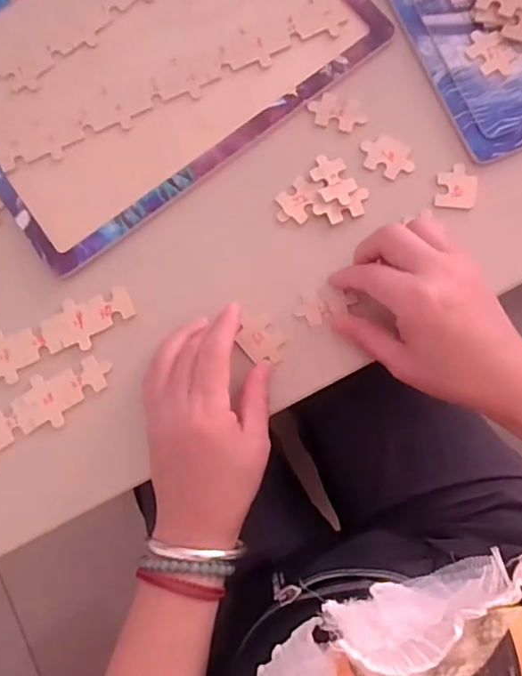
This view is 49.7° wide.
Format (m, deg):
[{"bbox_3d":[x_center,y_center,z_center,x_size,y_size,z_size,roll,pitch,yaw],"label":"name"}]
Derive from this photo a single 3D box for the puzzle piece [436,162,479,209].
[{"bbox_3d":[0.132,-0.102,0.380,0.027,0.004,0.031,4,82,5],"label":"puzzle piece"}]

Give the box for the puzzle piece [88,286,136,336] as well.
[{"bbox_3d":[-0.105,-0.019,0.387,0.033,0.004,0.023,-25,81,0],"label":"puzzle piece"}]

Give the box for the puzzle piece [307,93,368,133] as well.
[{"bbox_3d":[0.053,-0.157,0.392,0.040,0.004,0.024,15,83,6],"label":"puzzle piece"}]

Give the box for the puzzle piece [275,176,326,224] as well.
[{"bbox_3d":[0.024,-0.093,0.385,0.032,0.004,0.026,-43,81,-2],"label":"puzzle piece"}]

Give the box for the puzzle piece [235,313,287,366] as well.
[{"bbox_3d":[0.001,0.001,0.375,0.028,0.004,0.035,-41,81,-2],"label":"puzzle piece"}]

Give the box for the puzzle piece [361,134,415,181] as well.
[{"bbox_3d":[0.087,-0.126,0.386,0.038,0.004,0.027,28,85,8],"label":"puzzle piece"}]

